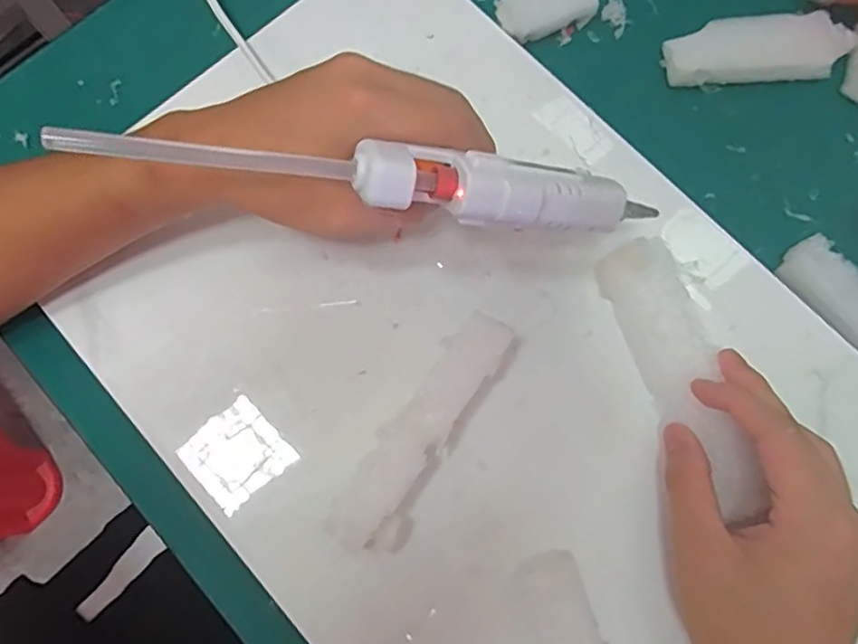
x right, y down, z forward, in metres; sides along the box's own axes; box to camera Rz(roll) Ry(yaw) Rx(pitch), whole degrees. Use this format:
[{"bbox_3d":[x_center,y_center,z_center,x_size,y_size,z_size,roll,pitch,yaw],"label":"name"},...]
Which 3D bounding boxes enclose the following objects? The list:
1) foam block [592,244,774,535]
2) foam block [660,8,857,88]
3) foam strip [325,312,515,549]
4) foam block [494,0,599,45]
[{"bbox_3d":[0.124,0.025,0.300,0.036,0.028,0.137,-19,76,-4],"label":"foam block"},{"bbox_3d":[0.193,-0.160,0.363,0.107,0.019,0.036,-7,76,-1],"label":"foam block"},{"bbox_3d":[-0.002,0.053,0.301,0.031,0.021,0.123,33,78,8],"label":"foam strip"},{"bbox_3d":[0.071,-0.188,0.366,0.061,0.019,0.026,-22,77,-5],"label":"foam block"}]

